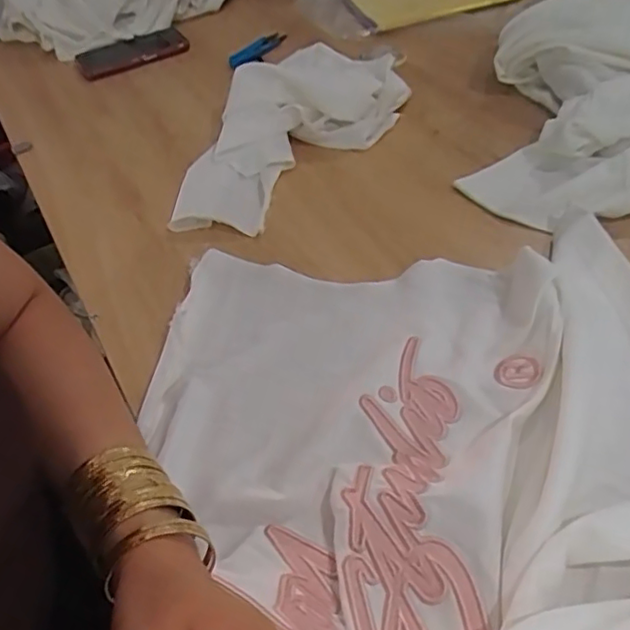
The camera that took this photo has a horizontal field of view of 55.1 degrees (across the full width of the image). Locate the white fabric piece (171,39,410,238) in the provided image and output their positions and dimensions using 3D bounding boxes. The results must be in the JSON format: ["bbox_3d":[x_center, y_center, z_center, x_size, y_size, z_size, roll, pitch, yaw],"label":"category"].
[{"bbox_3d":[-0.041,-0.219,0.698,0.168,0.065,0.341,25,55,26],"label":"white fabric piece"}]

